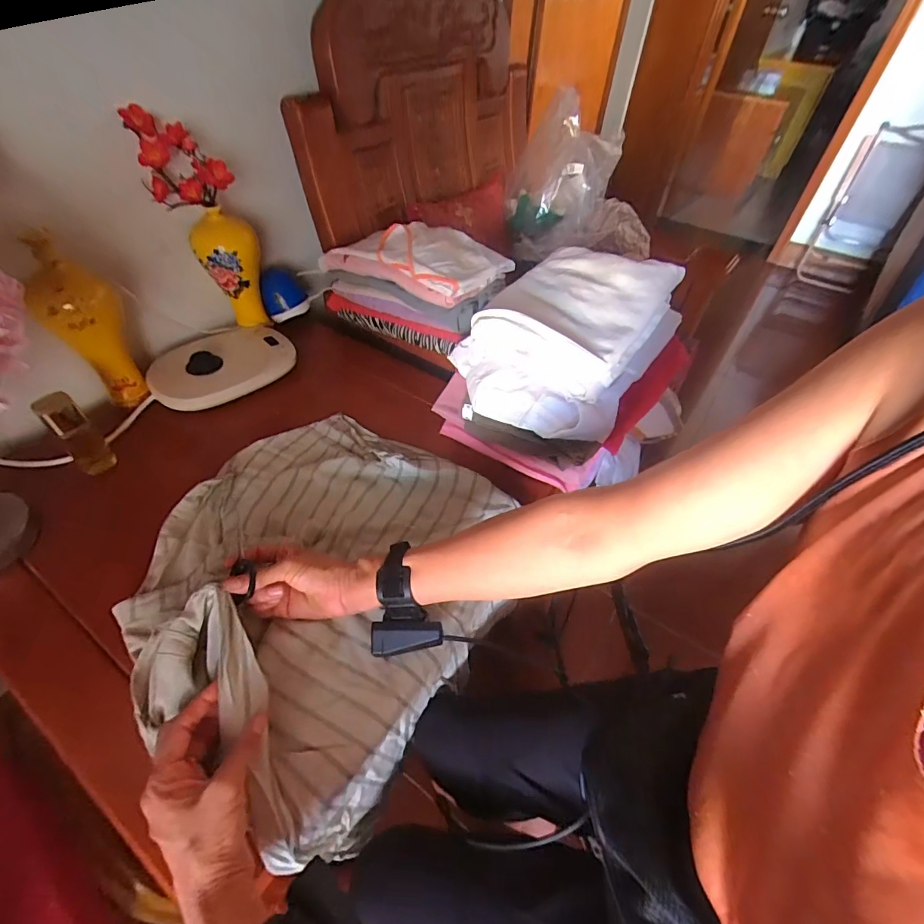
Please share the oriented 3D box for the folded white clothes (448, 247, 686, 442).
[{"bbox_3d":[0.145,-0.180,0.623,0.227,0.124,0.287,28,52,20],"label":"folded white clothes"}]

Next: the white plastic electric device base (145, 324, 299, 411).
[{"bbox_3d":[-0.389,-0.162,0.747,0.106,0.052,0.228,36,55,26],"label":"white plastic electric device base"}]

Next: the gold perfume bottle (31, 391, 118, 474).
[{"bbox_3d":[-0.499,-0.036,0.586,0.035,0.104,0.041,31,53,23],"label":"gold perfume bottle"}]

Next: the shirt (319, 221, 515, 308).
[{"bbox_3d":[-0.081,-0.350,0.755,0.290,0.052,0.163,28,52,20],"label":"shirt"}]

